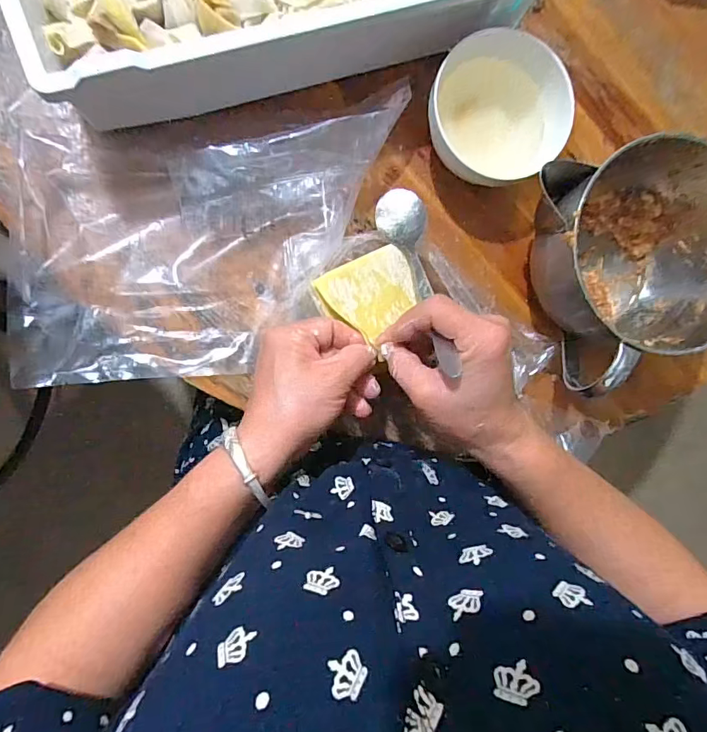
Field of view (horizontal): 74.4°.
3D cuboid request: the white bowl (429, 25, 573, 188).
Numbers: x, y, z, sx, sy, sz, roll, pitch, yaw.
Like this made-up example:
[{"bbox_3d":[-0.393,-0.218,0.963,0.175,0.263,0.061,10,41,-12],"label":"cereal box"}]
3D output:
[{"bbox_3d":[0.115,-0.206,0.392,0.110,0.061,0.115,0,92,-9],"label":"white bowl"}]

